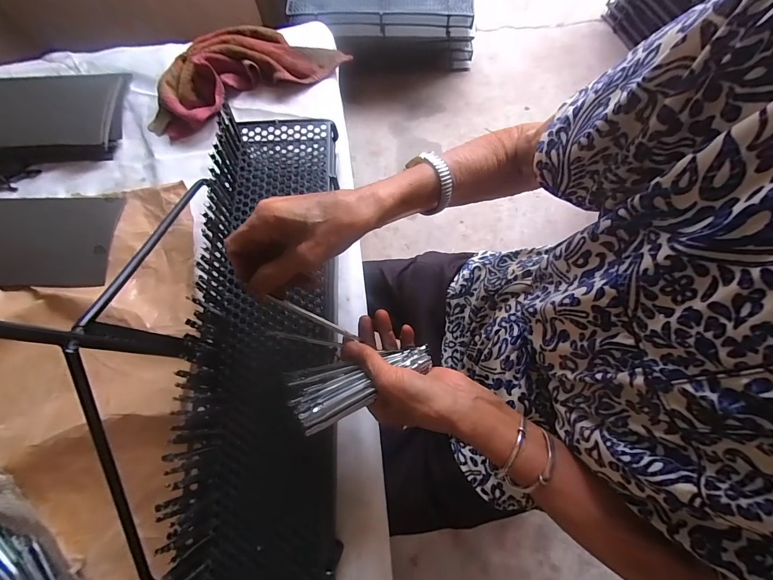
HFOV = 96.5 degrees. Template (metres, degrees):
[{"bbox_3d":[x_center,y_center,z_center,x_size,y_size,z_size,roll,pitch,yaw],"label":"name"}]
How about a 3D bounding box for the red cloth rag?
[{"bbox_3d":[-0.248,-0.374,0.579,0.335,0.041,0.156,-30,75,-9],"label":"red cloth rag"}]

